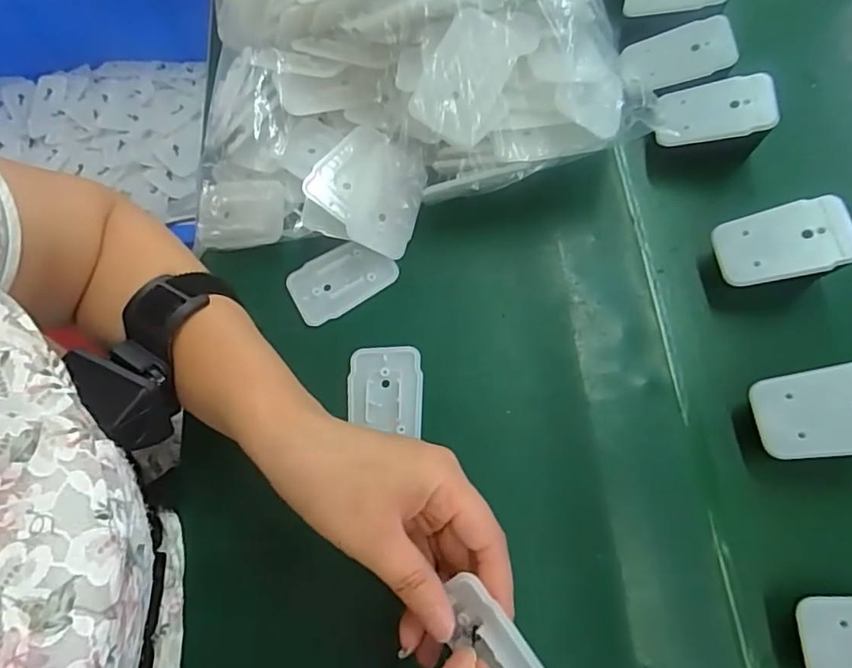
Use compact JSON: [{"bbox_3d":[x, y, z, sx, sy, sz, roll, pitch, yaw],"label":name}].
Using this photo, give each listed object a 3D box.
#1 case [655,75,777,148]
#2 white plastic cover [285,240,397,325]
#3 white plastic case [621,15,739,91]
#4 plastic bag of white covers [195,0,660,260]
[{"bbox_3d":[0.184,-0.143,0.351,0.066,0.008,0.039,-2,73,27],"label":"case"},{"bbox_3d":[-0.056,-0.037,0.363,0.068,0.005,0.043,-27,70,-5],"label":"white plastic cover"},{"bbox_3d":[0.169,-0.187,0.371,0.066,0.005,0.041,-7,75,25],"label":"white plastic case"},{"bbox_3d":[-0.042,-0.222,0.378,0.282,0.119,0.307,-15,69,0],"label":"plastic bag of white covers"}]

